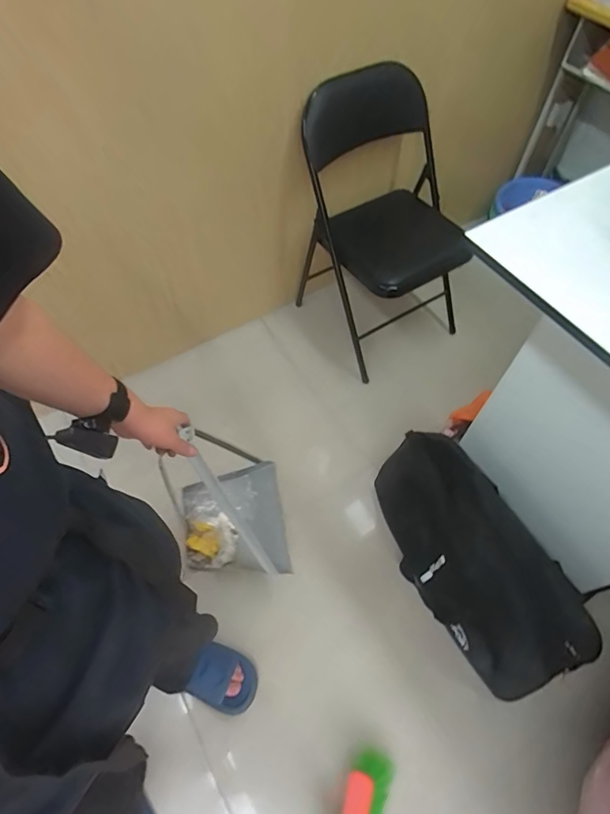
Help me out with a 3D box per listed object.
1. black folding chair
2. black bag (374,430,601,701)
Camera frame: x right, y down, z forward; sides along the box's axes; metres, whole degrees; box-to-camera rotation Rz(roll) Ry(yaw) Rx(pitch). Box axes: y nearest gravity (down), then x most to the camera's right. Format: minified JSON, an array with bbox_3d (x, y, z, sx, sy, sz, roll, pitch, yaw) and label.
[{"bbox_3d":[0.270,-0.548,1.484,0.475,0.747,0.509,-25,63,-14],"label":"black folding chair"},{"bbox_3d":[0.417,0.374,1.157,0.190,0.356,0.629,-4,51,-37],"label":"black bag"}]

